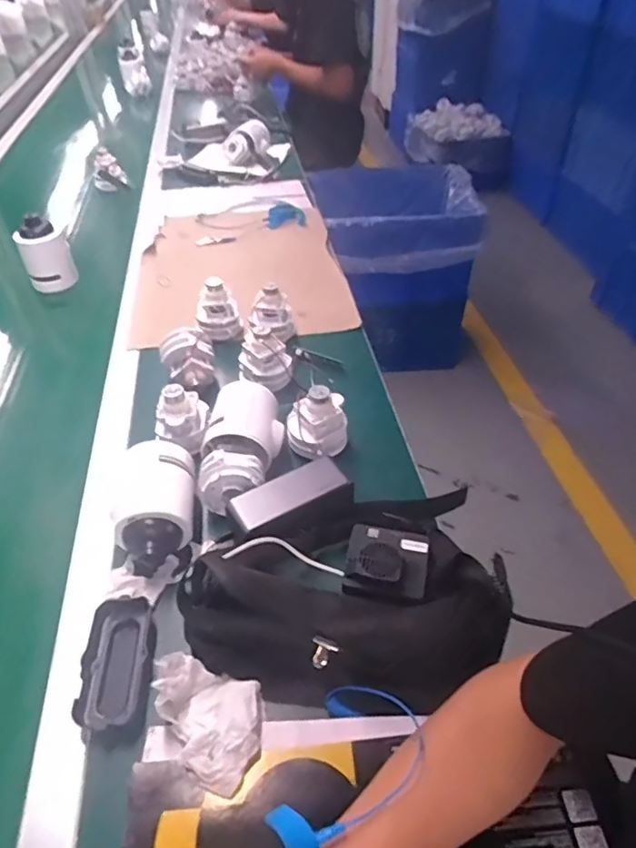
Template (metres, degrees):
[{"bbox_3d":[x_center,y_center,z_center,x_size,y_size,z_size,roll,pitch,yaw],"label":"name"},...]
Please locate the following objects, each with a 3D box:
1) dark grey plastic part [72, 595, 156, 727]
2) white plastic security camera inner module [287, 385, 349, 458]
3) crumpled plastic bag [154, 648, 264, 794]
[{"bbox_3d":[-0.176,0.209,0.484,0.057,0.022,0.110,-4,44,-3],"label":"dark grey plastic part"},{"bbox_3d":[0.002,0.004,0.655,0.078,0.084,0.076,34,54,31],"label":"white plastic security camera inner module"},{"bbox_3d":[-0.092,0.238,0.442,0.097,0.040,0.077,15,46,16],"label":"crumpled plastic bag"}]

